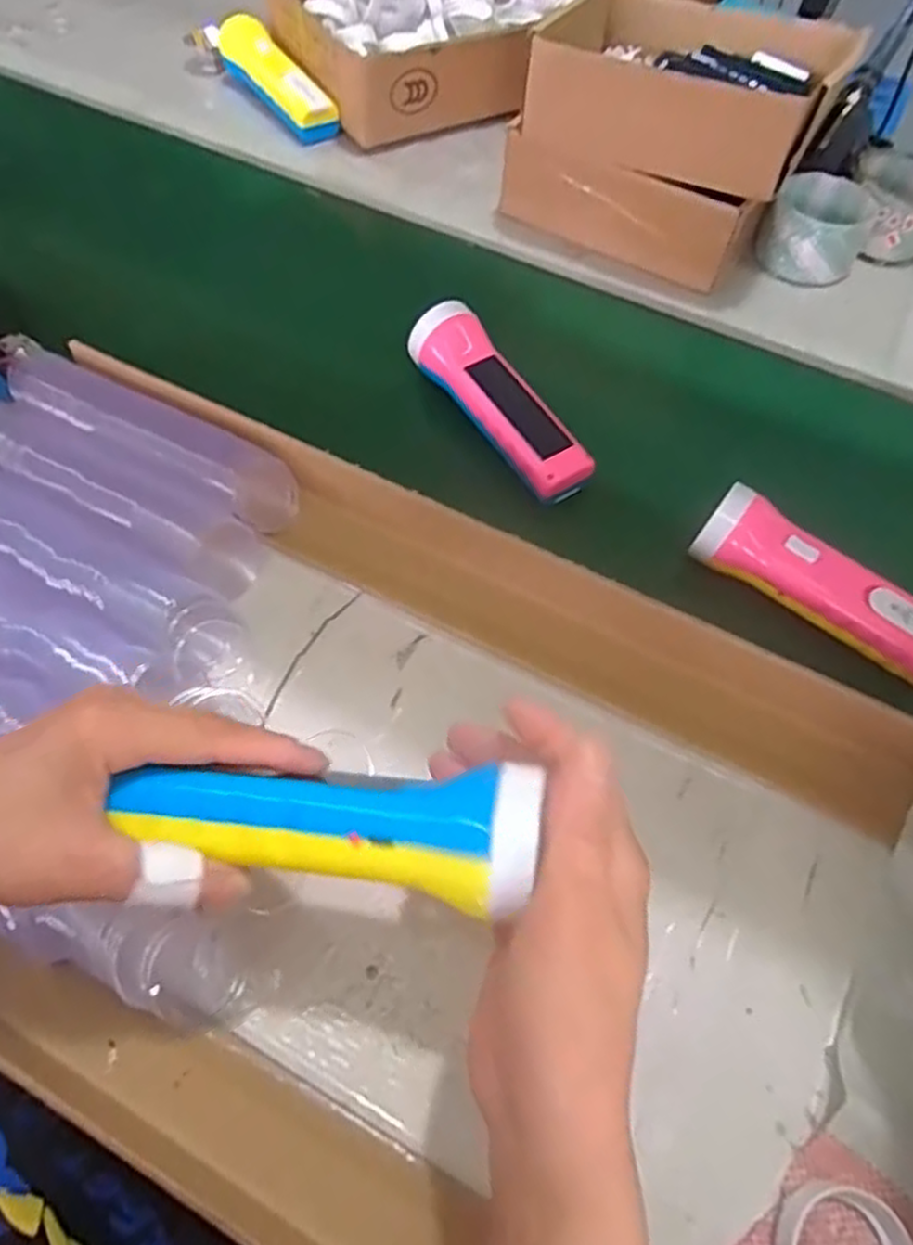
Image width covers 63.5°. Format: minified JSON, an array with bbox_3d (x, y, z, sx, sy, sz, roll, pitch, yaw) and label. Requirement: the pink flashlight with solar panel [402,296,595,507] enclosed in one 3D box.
[{"bbox_3d":[0.030,-0.155,0.513,0.052,0.041,0.166,-33,68,-18],"label":"pink flashlight with solar panel"}]

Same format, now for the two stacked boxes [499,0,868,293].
[{"bbox_3d":[0.179,-0.419,0.617,0.218,0.142,0.186,28,64,12],"label":"two stacked boxes"}]

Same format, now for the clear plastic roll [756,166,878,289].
[{"bbox_3d":[0.303,-0.333,0.627,0.083,0.046,0.079,27,64,12],"label":"clear plastic roll"}]

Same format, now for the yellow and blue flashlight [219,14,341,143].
[{"bbox_3d":[-0.173,-0.521,0.712,0.041,0.052,0.158,-36,69,-19],"label":"yellow and blue flashlight"}]

